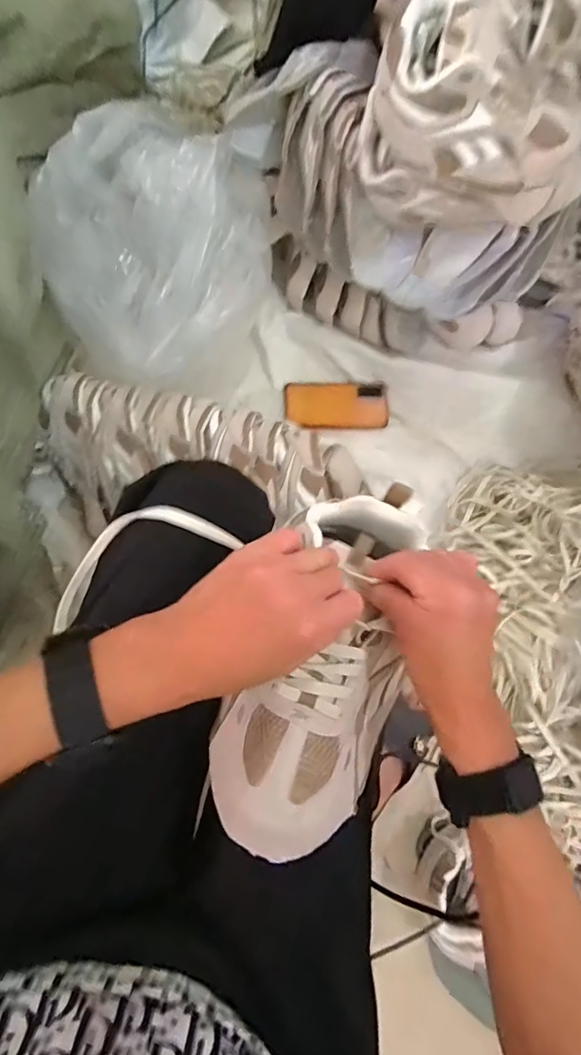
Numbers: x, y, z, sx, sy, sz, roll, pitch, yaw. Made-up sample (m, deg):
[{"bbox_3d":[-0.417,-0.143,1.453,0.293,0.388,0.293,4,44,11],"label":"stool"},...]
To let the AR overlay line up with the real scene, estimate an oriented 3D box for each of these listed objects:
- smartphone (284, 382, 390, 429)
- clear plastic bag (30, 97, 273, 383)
[{"bbox_3d":[0.076,-0.198,0.823,0.166,0.014,0.076,-1,74,-2],"label":"smartphone"},{"bbox_3d":[-0.172,-0.394,0.670,0.279,0.160,0.365,25,75,5],"label":"clear plastic bag"}]

